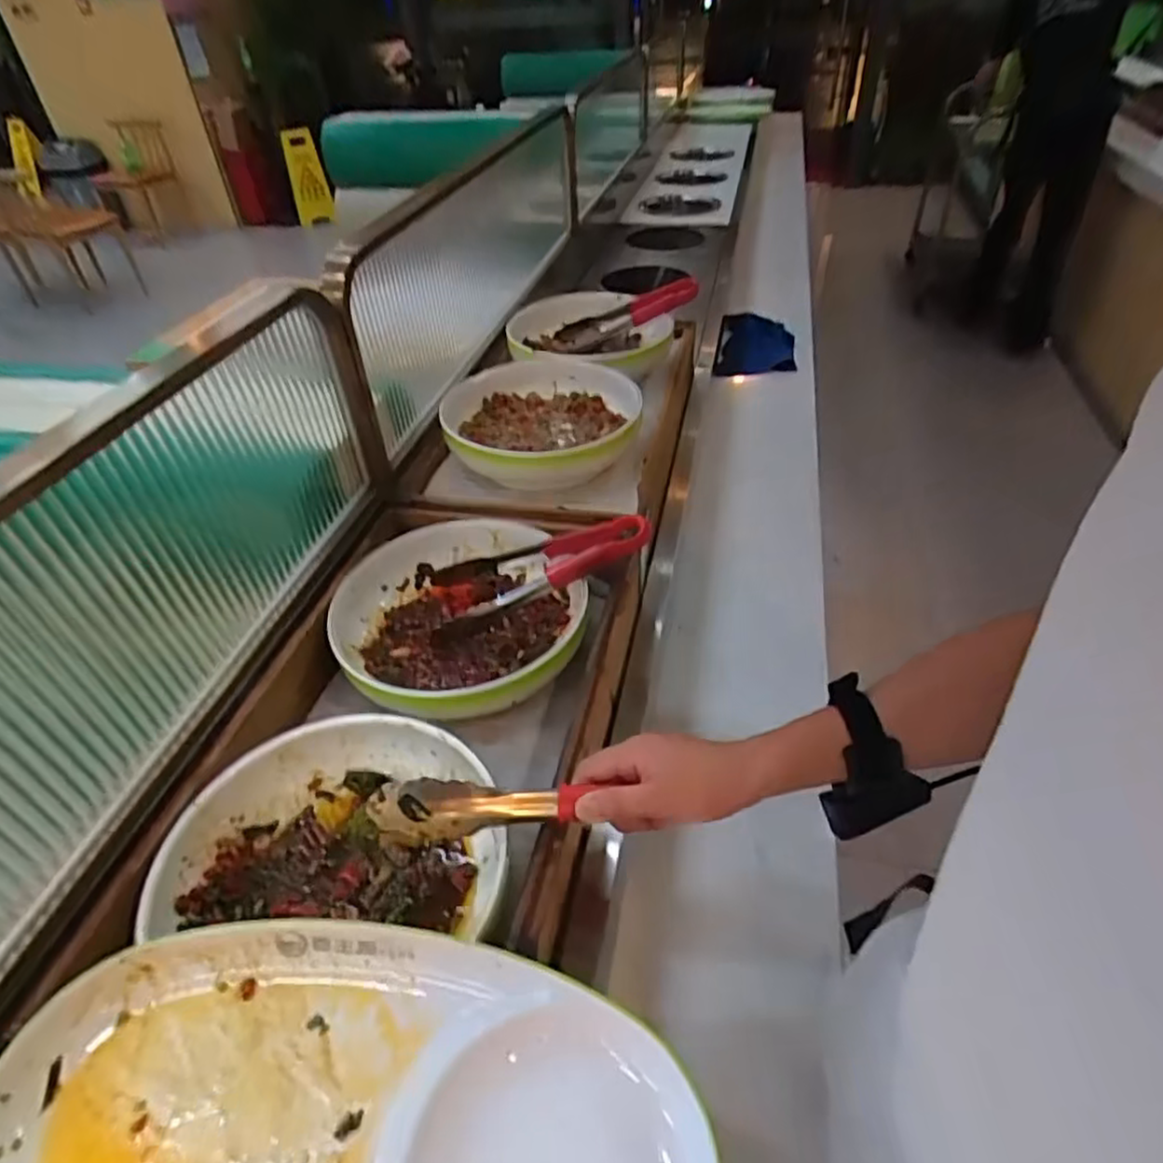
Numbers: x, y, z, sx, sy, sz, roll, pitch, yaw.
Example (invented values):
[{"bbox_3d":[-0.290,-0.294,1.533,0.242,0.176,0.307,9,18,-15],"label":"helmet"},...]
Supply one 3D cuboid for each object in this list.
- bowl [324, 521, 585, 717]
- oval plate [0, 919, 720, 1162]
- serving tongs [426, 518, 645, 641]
[{"bbox_3d":[-0.120,0.037,0.704,0.229,0.064,0.245,-2,42,1],"label":"bowl"},{"bbox_3d":[-0.121,0.280,0.355,0.357,0.031,0.189,3,42,7],"label":"oval plate"},{"bbox_3d":[-0.042,-0.013,0.726,0.234,0.043,0.102,-22,41,12],"label":"serving tongs"}]

